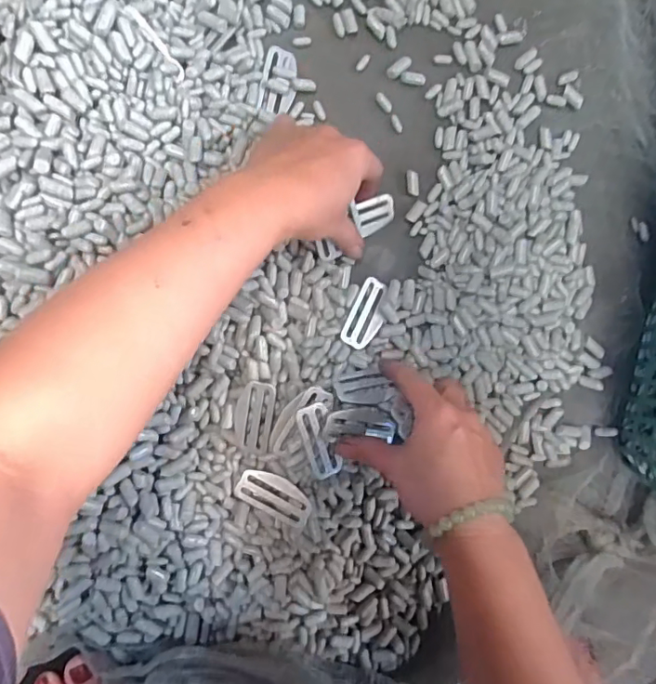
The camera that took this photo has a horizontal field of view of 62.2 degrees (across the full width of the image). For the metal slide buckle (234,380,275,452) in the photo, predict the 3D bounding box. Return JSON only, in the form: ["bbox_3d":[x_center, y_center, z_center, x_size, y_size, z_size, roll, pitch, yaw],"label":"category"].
[{"bbox_3d":[-0.056,0.057,0.414,0.028,0.008,0.058,10,109,0],"label":"metal slide buckle"}]

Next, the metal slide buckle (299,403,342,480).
[{"bbox_3d":[-0.006,0.073,0.399,0.023,0.008,0.061,-19,113,-12],"label":"metal slide buckle"}]

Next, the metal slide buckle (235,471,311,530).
[{"bbox_3d":[-0.040,0.119,0.418,0.060,0.008,0.029,33,91,-5],"label":"metal slide buckle"}]

